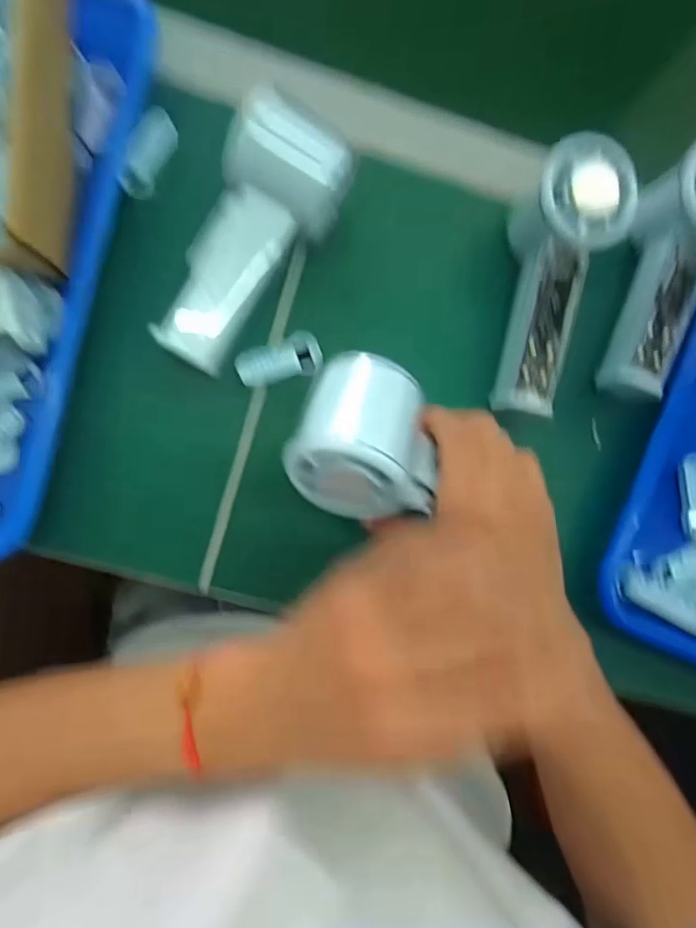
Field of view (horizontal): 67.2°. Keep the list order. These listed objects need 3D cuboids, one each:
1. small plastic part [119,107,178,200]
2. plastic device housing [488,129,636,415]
[{"bbox_3d":[-0.120,-0.185,0.314,0.019,0.012,0.050,25,83,-5],"label":"small plastic part"},{"bbox_3d":[0.123,-0.113,0.322,0.057,0.051,0.145,10,99,-8],"label":"plastic device housing"}]

